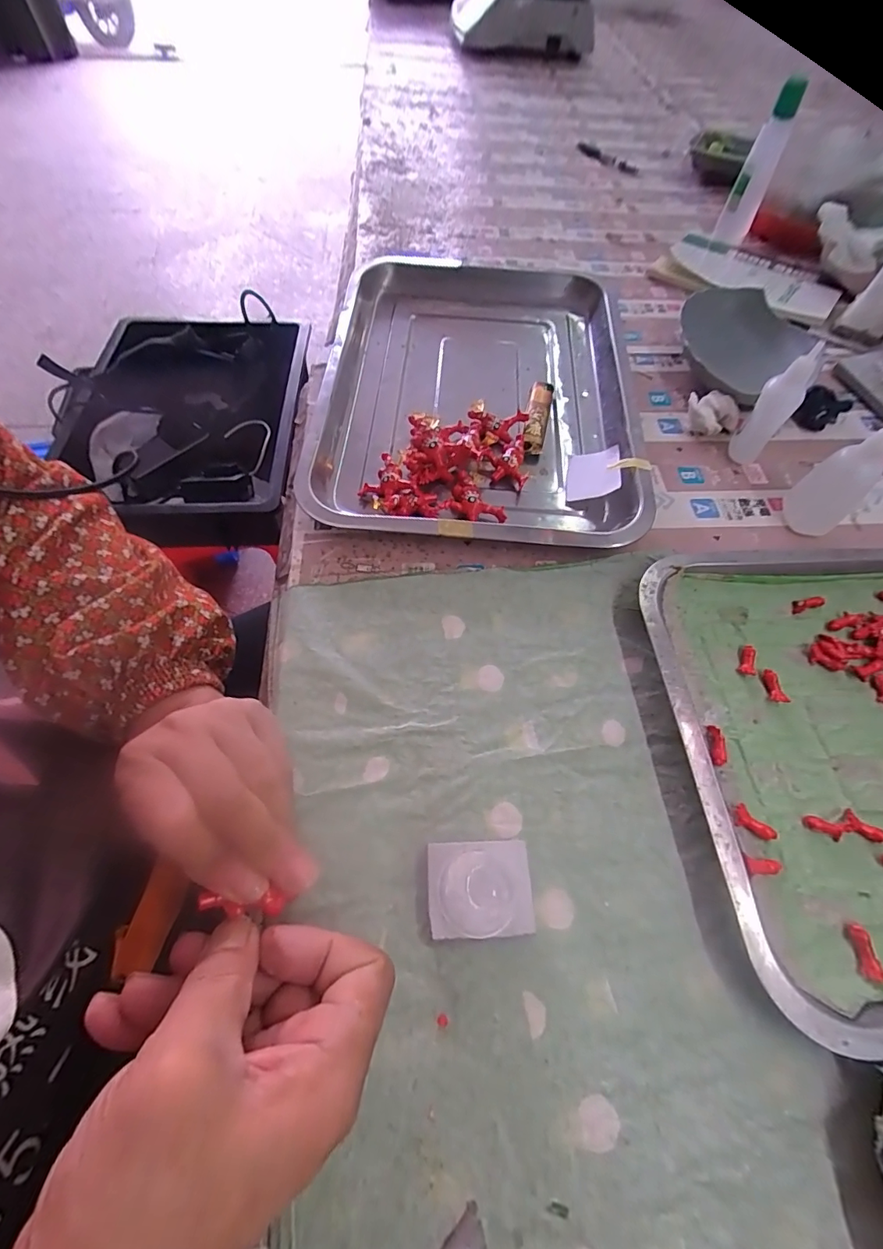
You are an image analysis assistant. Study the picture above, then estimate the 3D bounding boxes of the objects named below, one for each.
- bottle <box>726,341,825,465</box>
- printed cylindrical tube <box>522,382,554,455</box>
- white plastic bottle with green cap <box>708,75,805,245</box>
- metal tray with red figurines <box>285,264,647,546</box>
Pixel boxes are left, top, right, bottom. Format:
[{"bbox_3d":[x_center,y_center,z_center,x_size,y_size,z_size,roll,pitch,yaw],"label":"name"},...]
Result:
[{"bbox_3d":[0.257,-0.168,0.369,0.024,0.091,0.023,-8,61,-6],"label":"bottle"},{"bbox_3d":[0.082,-0.175,0.410,0.019,0.017,0.090,12,61,5],"label":"printed cylindrical tube"},{"bbox_3d":[0.357,-0.513,0.538,0.036,0.136,0.041,23,62,11],"label":"white plastic bottle with green cap"},{"bbox_3d":[0.028,-0.212,0.421,0.254,0.034,0.352,3,60,1],"label":"metal tray with red figurines"}]

